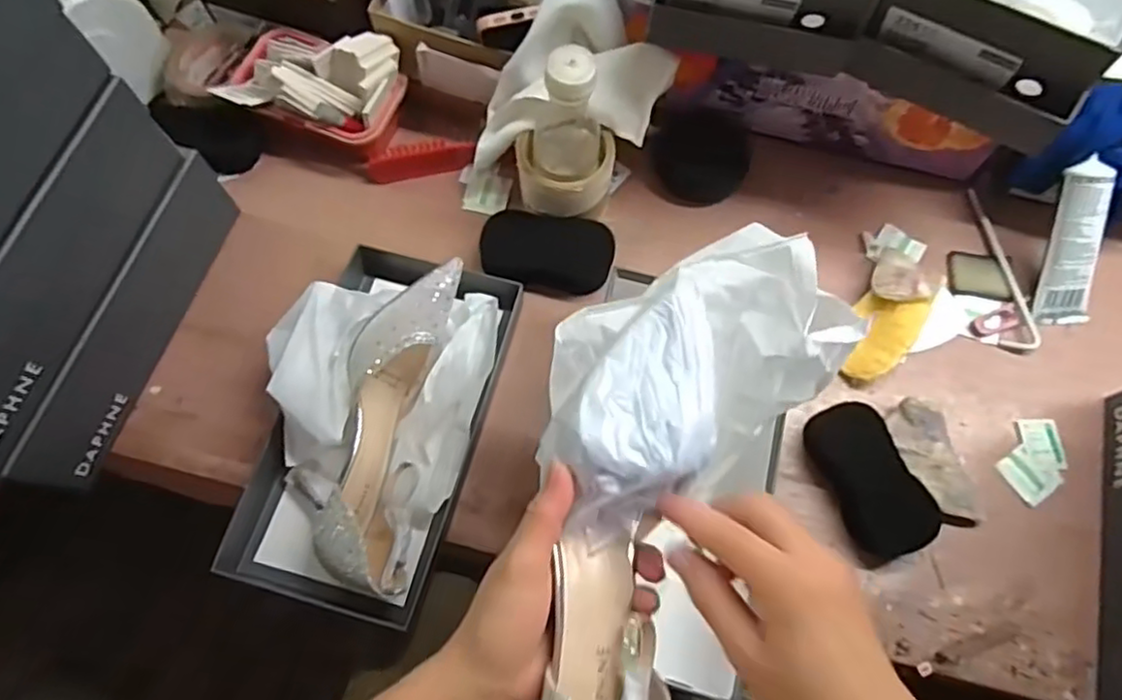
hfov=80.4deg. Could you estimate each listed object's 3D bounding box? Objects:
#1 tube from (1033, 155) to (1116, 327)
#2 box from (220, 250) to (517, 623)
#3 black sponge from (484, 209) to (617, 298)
[{"bbox_3d":[0.462,-0.093,0.597,0.046,0.021,0.146,-4,111,-1],"label":"tube"},{"bbox_3d":[-0.158,0.054,0.555,0.163,0.097,0.302,16,71,6],"label":"box"},{"bbox_3d":[-0.014,-0.092,0.636,0.126,0.028,0.070,8,70,3],"label":"black sponge"}]

